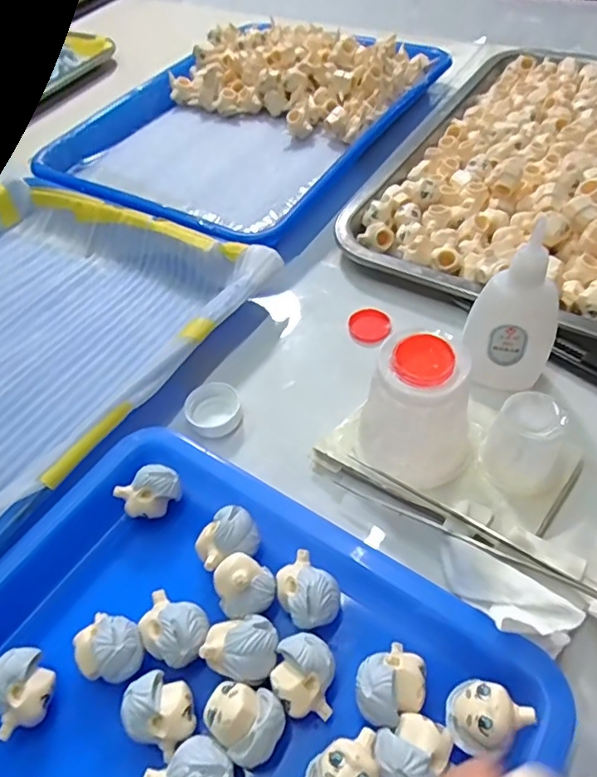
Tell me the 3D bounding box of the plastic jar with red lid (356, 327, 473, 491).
[{"bbox_3d":[0.055,0.012,0.256,0.052,0.067,0.047,16,56,17],"label":"plastic jar with red lid"}]

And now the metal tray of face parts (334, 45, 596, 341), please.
[{"bbox_3d":[0.211,-0.170,0.404,0.256,0.032,0.337,24,59,22],"label":"metal tray of face parts"}]

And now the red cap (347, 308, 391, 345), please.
[{"bbox_3d":[0.044,-0.039,0.344,0.025,0.004,0.028,18,56,18],"label":"red cap"}]

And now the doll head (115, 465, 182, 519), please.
[{"bbox_3d":[-0.070,0.051,0.266,0.027,0.024,0.018,-29,55,-16],"label":"doll head"}]

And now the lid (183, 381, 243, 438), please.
[{"bbox_3d":[-0.047,0.011,0.306,0.030,0.008,0.031,-3,52,4],"label":"lid"}]

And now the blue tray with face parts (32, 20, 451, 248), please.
[{"bbox_3d":[-0.041,-0.244,0.482,0.247,0.038,0.310,22,58,21],"label":"blue tray with face parts"}]

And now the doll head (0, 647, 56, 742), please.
[{"bbox_3d":[-0.106,0.117,0.215,0.020,0.021,0.026,-26,55,-14],"label":"doll head"}]

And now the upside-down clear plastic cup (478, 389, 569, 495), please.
[{"bbox_3d":[0.103,0.027,0.256,0.032,0.040,0.031,-3,52,4],"label":"upside-down clear plastic cup"}]

